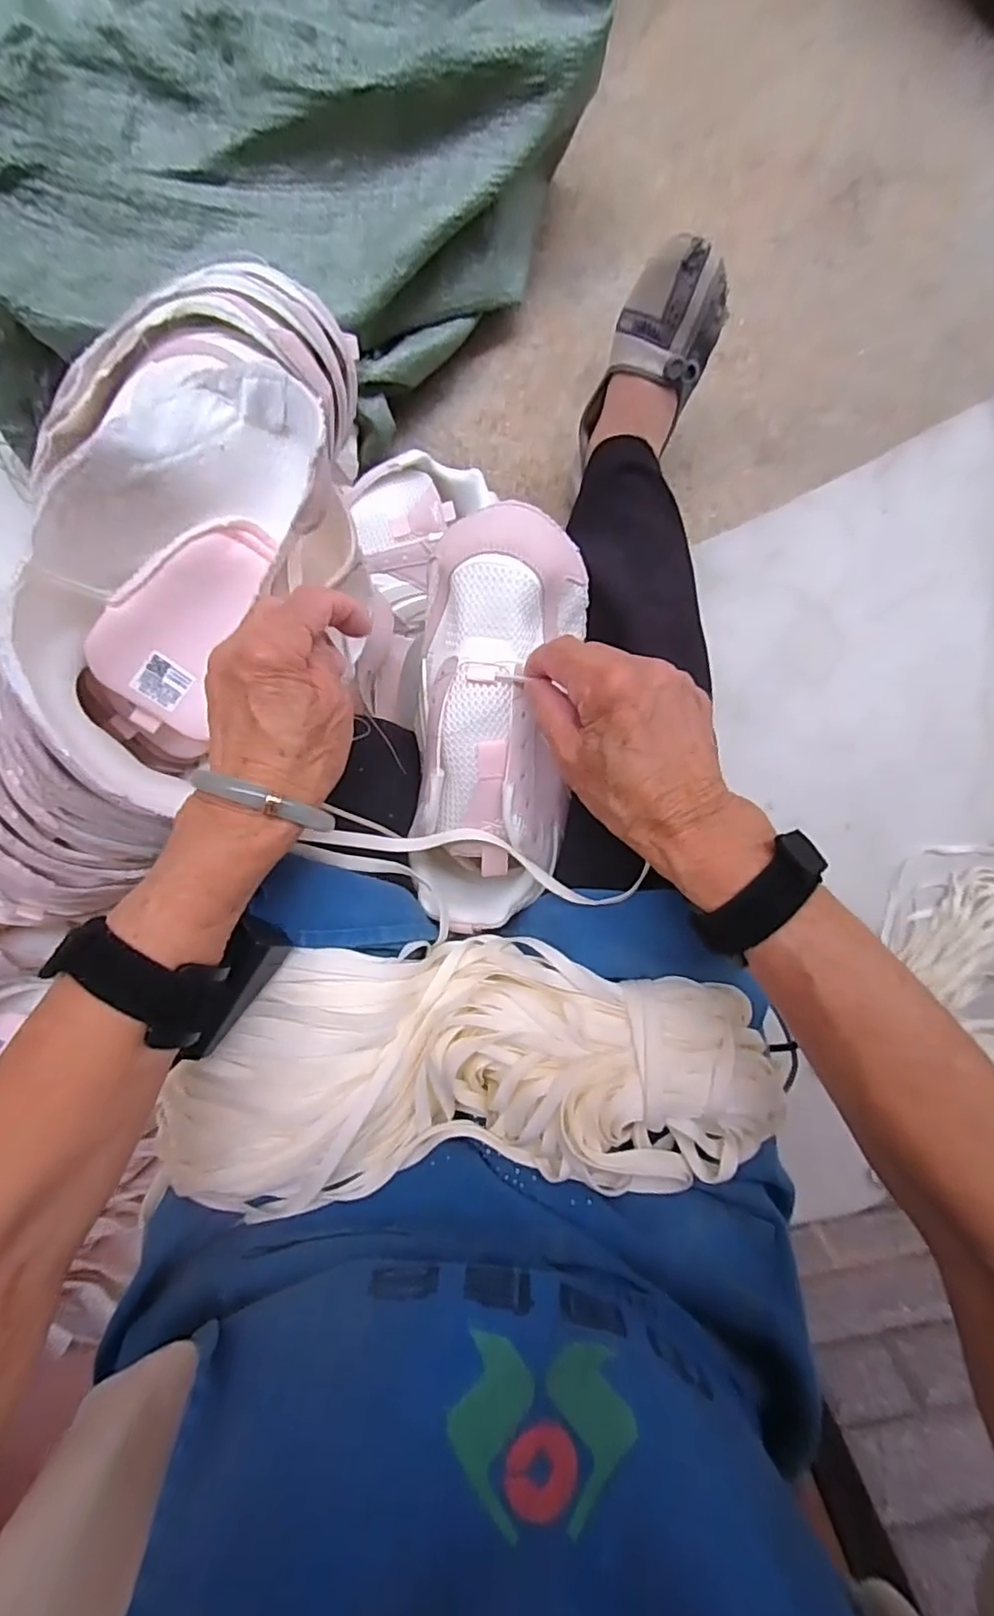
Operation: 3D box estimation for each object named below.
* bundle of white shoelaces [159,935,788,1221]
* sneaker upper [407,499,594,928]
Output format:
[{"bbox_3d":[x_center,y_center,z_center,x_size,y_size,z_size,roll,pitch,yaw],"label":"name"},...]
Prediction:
[{"bbox_3d":[-0.017,0.140,0.344,0.322,0.074,0.129,-6,97,3],"label":"bundle of white shoelaces"},{"bbox_3d":[-0.001,-0.042,0.362,0.089,0.058,0.240,4,105,2],"label":"sneaker upper"}]

